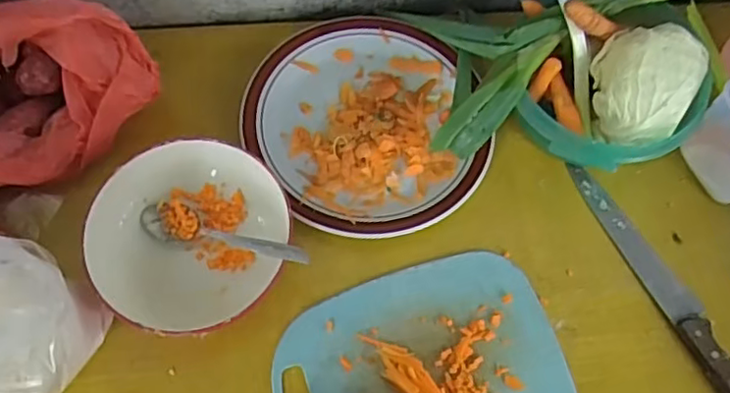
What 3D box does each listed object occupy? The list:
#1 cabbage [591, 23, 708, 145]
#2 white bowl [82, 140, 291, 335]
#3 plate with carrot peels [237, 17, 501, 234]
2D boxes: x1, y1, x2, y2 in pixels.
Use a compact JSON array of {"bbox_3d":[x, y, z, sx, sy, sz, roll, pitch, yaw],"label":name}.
[{"bbox_3d":[0.253,-0.105,0.574,0.091,0.057,0.098,1,70,-2],"label":"cabbage"},{"bbox_3d":[-0.152,0.033,0.559,0.163,0.048,0.164,1,70,-2],"label":"white bowl"},{"bbox_3d":[0.004,-0.077,0.620,0.218,0.023,0.237,1,70,-2],"label":"plate with carrot peels"}]

